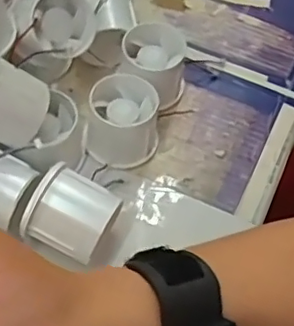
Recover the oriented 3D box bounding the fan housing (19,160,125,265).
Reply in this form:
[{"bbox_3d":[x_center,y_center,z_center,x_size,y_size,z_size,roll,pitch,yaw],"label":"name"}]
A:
[{"bbox_3d":[-0.051,0.041,0.393,0.053,0.048,0.048,24,59,11],"label":"fan housing"}]

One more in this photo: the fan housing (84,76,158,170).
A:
[{"bbox_3d":[-0.019,-0.030,0.435,0.055,0.048,0.052,13,57,4],"label":"fan housing"}]

